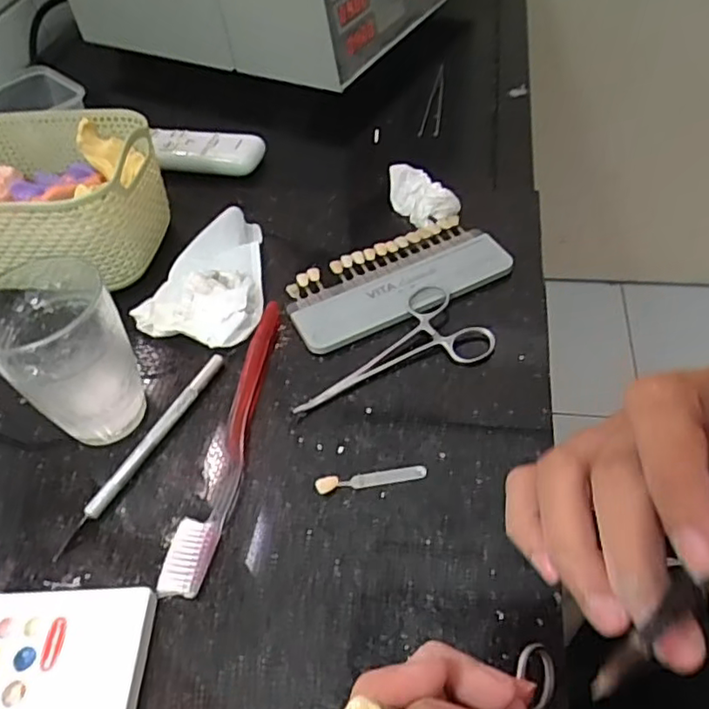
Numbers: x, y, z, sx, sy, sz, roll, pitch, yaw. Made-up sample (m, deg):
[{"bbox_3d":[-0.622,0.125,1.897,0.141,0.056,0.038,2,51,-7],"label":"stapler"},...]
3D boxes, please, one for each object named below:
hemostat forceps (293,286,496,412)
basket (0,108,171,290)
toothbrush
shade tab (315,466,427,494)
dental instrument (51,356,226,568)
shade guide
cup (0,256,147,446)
[{"bbox_3d":[0.017,-0.006,0.380,0.124,0.008,0.063,-18,50,-9],"label":"hemostat forceps"},{"bbox_3d":[-0.229,-0.112,0.452,0.174,0.079,0.118,3,49,8],"label":"basket"},{"bbox_3d":[-0.065,0.041,0.347,0.022,0.014,0.185,5,50,11],"label":"toothbrush"},{"bbox_3d":[0.009,0.064,0.324,0.057,0.004,0.008,-9,49,-2],"label":"shade tab"},{"bbox_3d":[-0.115,0.051,0.350,0.007,0.008,0.137,20,54,21],"label":"dental instrument"},{"bbox_3d":[0.027,-0.050,0.416,0.144,0.011,0.066,-23,51,-14],"label":"shade guide"},{"bbox_3d":[-0.157,0.001,0.343,0.064,0.089,0.065,-3,49,3],"label":"cup"}]

